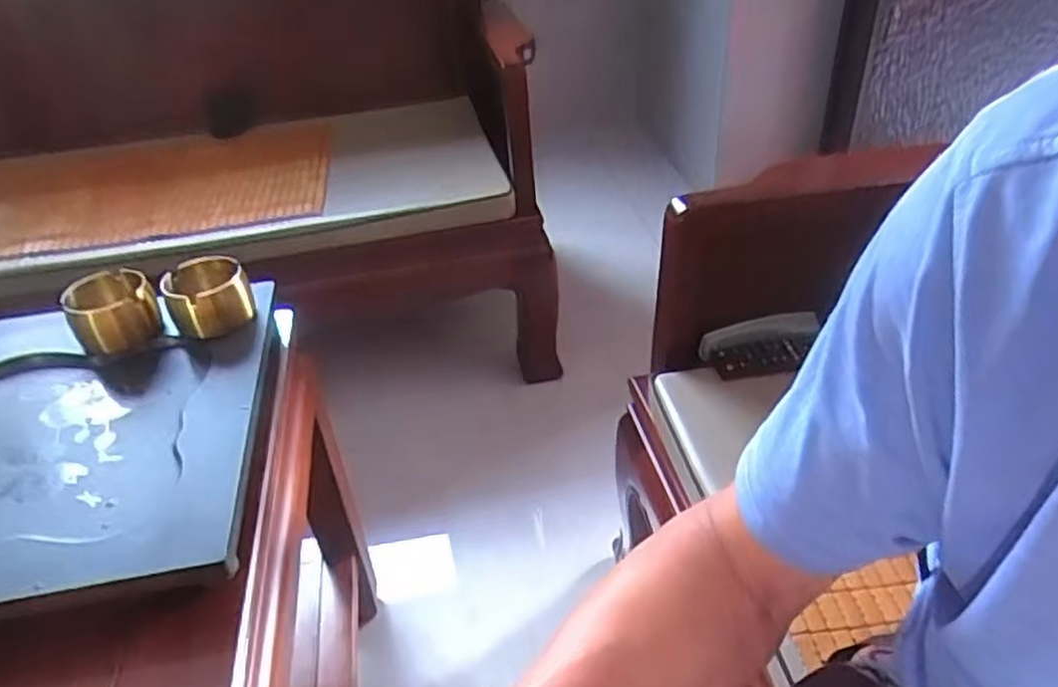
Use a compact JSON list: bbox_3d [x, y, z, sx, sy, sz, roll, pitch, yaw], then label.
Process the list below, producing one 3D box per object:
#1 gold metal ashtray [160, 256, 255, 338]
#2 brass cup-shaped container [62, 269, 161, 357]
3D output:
[{"bbox_3d":[-0.321,-0.045,0.747,0.076,0.058,0.072,-22,41,-23],"label":"gold metal ashtray"},{"bbox_3d":[-0.407,-0.028,0.730,0.075,0.063,0.067,-30,44,-30],"label":"brass cup-shaped container"}]

